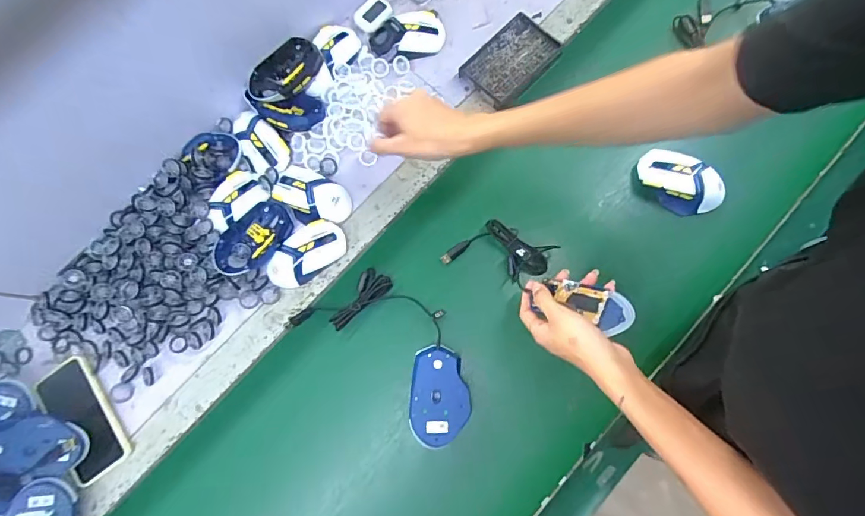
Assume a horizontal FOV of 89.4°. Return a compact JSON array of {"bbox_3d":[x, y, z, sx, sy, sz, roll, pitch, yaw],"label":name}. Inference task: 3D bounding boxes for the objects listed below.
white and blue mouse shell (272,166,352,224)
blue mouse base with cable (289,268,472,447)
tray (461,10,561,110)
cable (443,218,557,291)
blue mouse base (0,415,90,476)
[{"bbox_3d":[-0.179,-0.090,0.636,0.117,0.023,0.070,20,81,5],"label":"white and blue mouse shell"},{"bbox_3d":[-0.049,0.116,0.581,0.262,0.043,0.142,41,83,8],"label":"blue mouse base with cable"},{"bbox_3d":[0.123,-0.307,0.678,0.139,0.014,0.092,-44,82,-6],"label":"tray"},{"bbox_3d":[0.094,-0.008,0.611,0.137,0.028,0.081,24,81,6],"label":"cable"},{"bbox_3d":[-0.503,0.237,0.556,0.115,0.024,0.067,3,76,5],"label":"blue mouse base"}]

